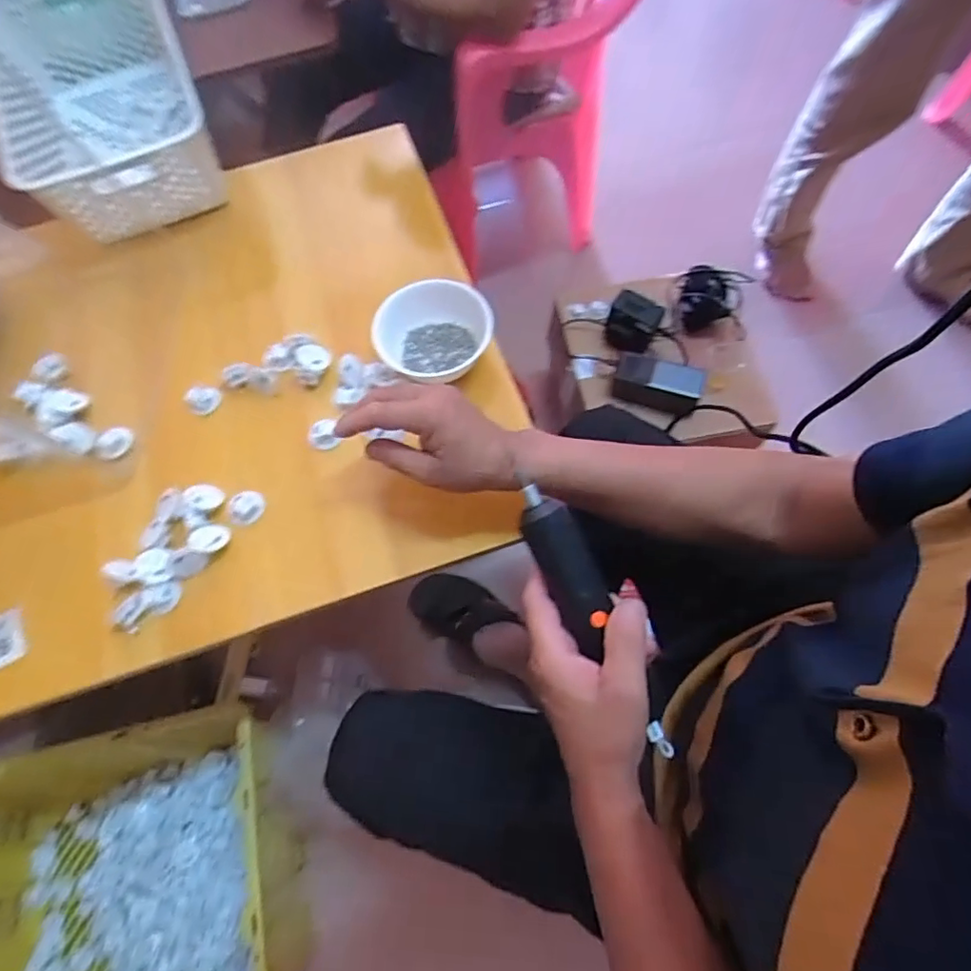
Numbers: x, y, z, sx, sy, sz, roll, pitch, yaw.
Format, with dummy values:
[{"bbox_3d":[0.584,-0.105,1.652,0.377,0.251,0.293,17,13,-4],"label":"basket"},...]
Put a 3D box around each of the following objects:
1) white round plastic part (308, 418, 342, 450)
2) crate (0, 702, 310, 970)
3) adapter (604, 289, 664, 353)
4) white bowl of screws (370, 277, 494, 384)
[{"bbox_3d":[-0.161,-0.052,0.570,0.031,0.010,0.032,-1,66,2],"label":"white round plastic part"},{"bbox_3d":[-0.484,0.526,0.747,0.470,0.237,0.353,-13,66,-3],"label":"crate"},{"bbox_3d":[0.230,-0.252,0.894,0.079,0.069,0.054,27,70,14],"label":"adapter"},{"bbox_3d":[-0.050,-0.148,0.580,0.116,0.048,0.108,-1,66,2],"label":"white bowl of screws"}]

